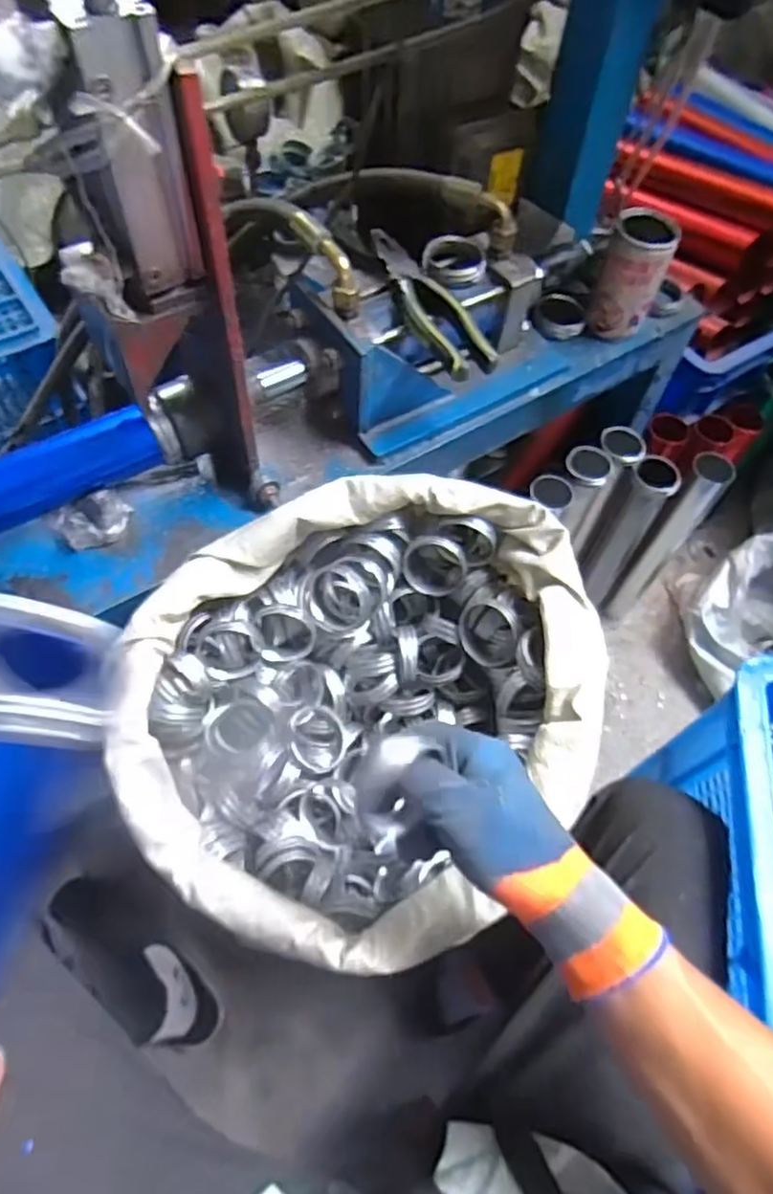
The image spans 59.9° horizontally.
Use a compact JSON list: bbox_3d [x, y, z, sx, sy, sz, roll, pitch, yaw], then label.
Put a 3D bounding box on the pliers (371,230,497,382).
[{"bbox_3d":[0.034,-0.267,0.604,0.043,0.024,0.191,-23,64,-16],"label":"pliers"}]

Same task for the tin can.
[{"bbox_3d":[0.251,-0.328,0.695,0.061,0.112,0.053,20,61,8],"label":"tin can"}]

